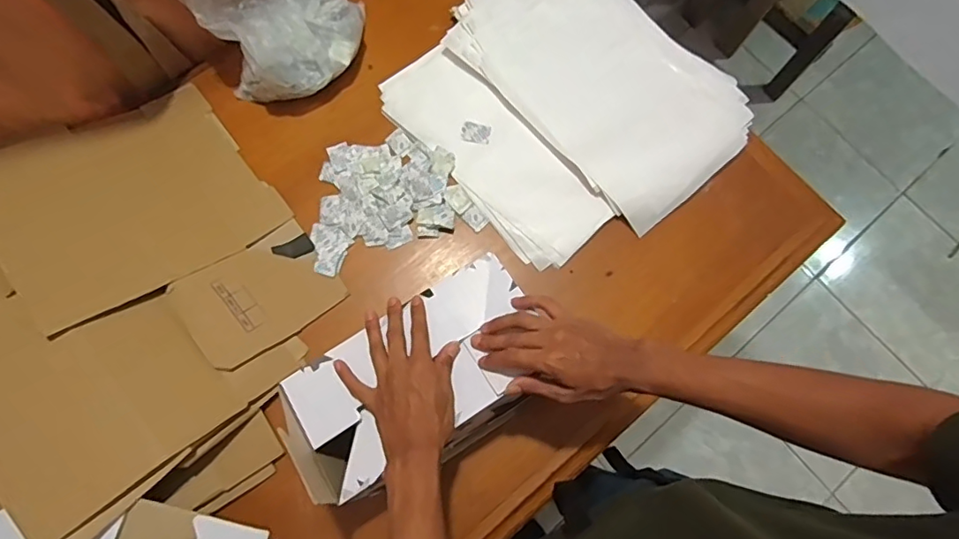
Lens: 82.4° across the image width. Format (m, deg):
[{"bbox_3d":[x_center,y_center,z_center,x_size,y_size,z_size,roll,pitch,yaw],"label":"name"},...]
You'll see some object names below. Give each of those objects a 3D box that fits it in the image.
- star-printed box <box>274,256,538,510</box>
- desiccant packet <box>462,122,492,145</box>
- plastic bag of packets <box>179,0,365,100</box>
[{"bbox_3d":[-0.068,0.127,0.628,0.288,0.127,0.157,-32,78,-9],"label":"star-printed box"},{"bbox_3d":[-0.005,-0.196,0.785,0.040,0.004,0.030,9,75,1],"label":"desiccant packet"},{"bbox_3d":[-0.265,-0.344,0.733,0.203,0.163,0.170,-36,79,-10],"label":"plastic bag of packets"}]

